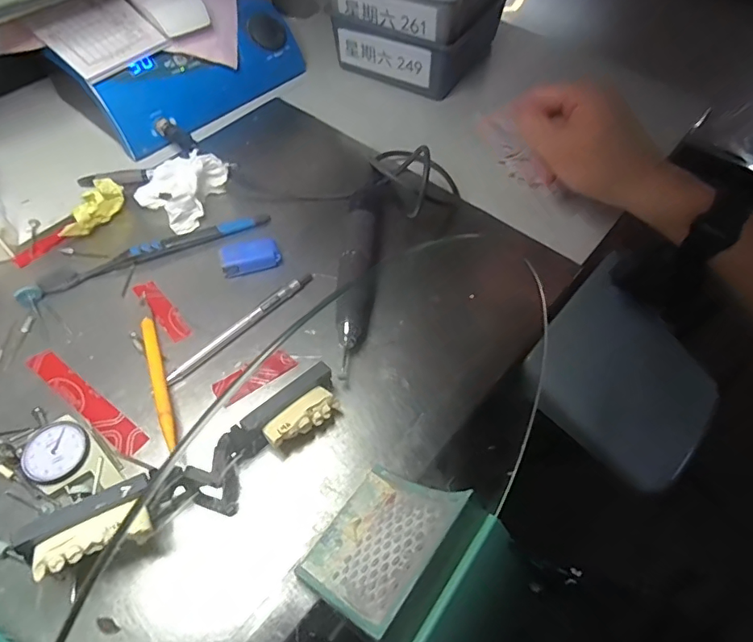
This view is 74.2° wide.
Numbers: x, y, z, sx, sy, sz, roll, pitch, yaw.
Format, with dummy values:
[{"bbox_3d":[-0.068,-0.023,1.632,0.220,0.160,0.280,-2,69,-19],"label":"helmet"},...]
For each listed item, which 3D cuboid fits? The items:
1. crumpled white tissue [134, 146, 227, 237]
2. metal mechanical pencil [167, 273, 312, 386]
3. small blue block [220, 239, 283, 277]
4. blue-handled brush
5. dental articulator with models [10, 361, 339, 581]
[{"bbox_3d":[-0.174,-0.115,0.434,0.063,0.043,0.069,20,58,10],"label":"crumpled white tissue"},{"bbox_3d":[-0.097,0.002,0.366,0.128,0.006,0.011,-39,65,-25],"label":"metal mechanical pencil"},{"bbox_3d":[-0.101,-0.050,0.401,0.045,0.015,0.024,-12,57,-11],"label":"small blue block"},{"bbox_3d":[-0.171,-0.059,0.401,0.173,0.013,0.012,-23,60,-17],"label":"blue-handled brush"},{"bbox_3d":[-0.097,0.084,0.286,0.180,0.042,0.042,-30,63,-21],"label":"dental articulator with models"}]

